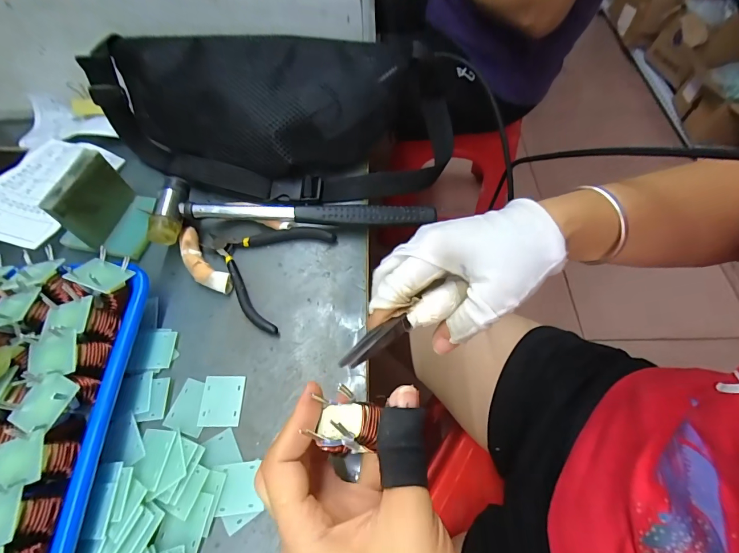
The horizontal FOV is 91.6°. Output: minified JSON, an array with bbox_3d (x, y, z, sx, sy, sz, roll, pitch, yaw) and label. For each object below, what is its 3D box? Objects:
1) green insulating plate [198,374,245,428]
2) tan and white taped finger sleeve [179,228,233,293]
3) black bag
[{"bbox_3d":[-0.107,0.090,0.260,0.028,0.004,0.035,-1,61,0],"label":"green insulating plate"},{"bbox_3d":[-0.147,-0.012,0.314,0.024,0.016,0.074,-37,67,-18],"label":"tan and white taped finger sleeve"},{"bbox_3d":[-0.084,-0.158,0.355,0.374,0.074,0.162,-4,61,-1],"label":"black bag"}]

